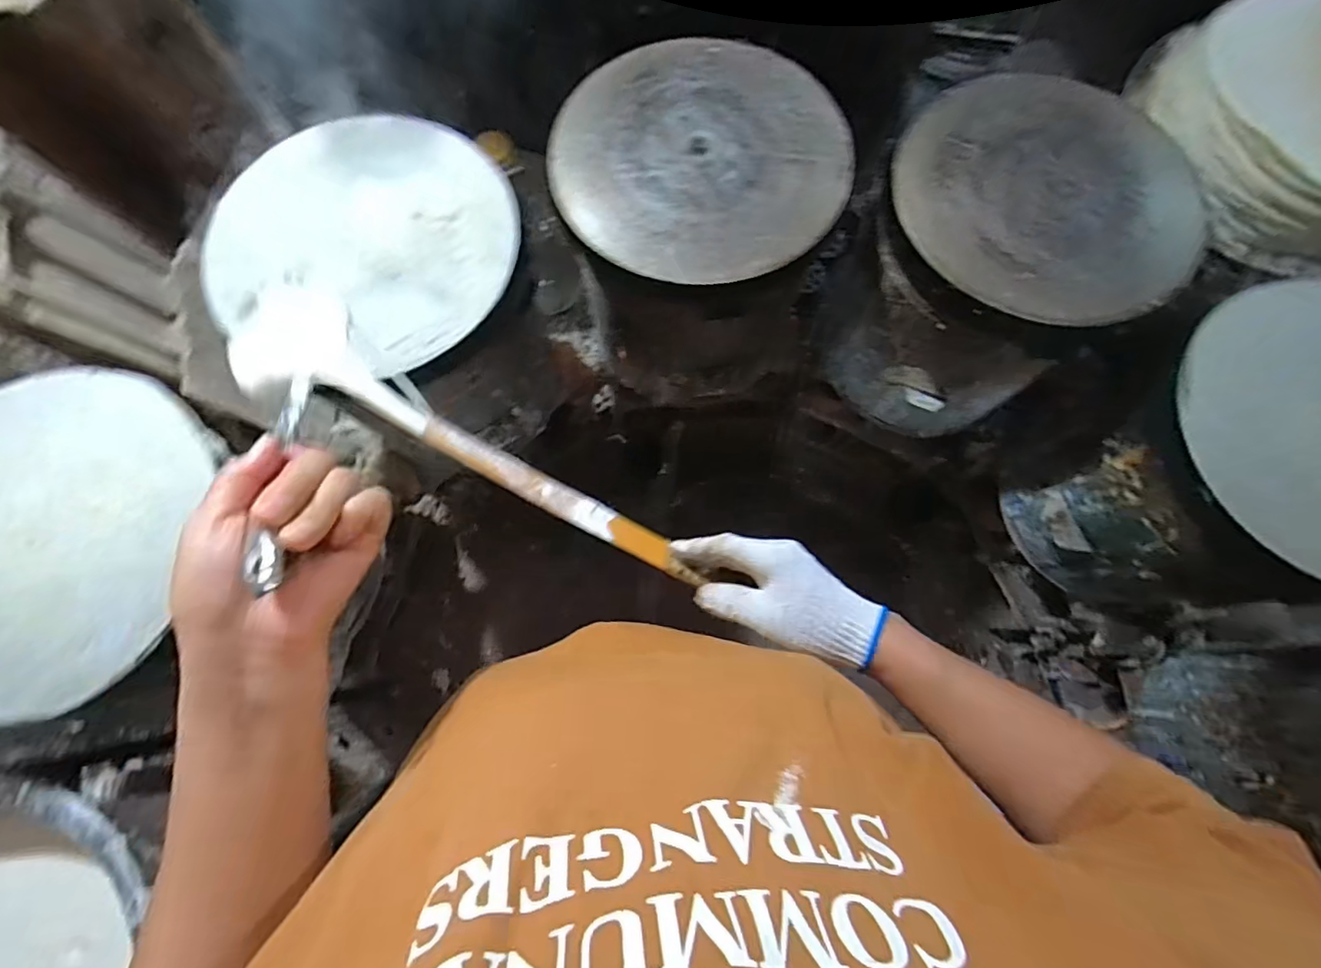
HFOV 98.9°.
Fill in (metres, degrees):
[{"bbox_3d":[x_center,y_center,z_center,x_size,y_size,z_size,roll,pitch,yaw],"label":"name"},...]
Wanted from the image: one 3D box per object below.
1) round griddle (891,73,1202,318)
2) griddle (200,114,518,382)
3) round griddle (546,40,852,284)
[{"bbox_3d":[0.437,-0.328,0.646,0.318,0.061,0.318,0,74,1],"label":"round griddle"},{"bbox_3d":[-0.332,-0.286,0.647,0.315,0.053,0.291,0,74,1],"label":"griddle"},{"bbox_3d":[0.043,-0.378,0.660,0.313,0.046,0.313,0,74,1],"label":"round griddle"}]

